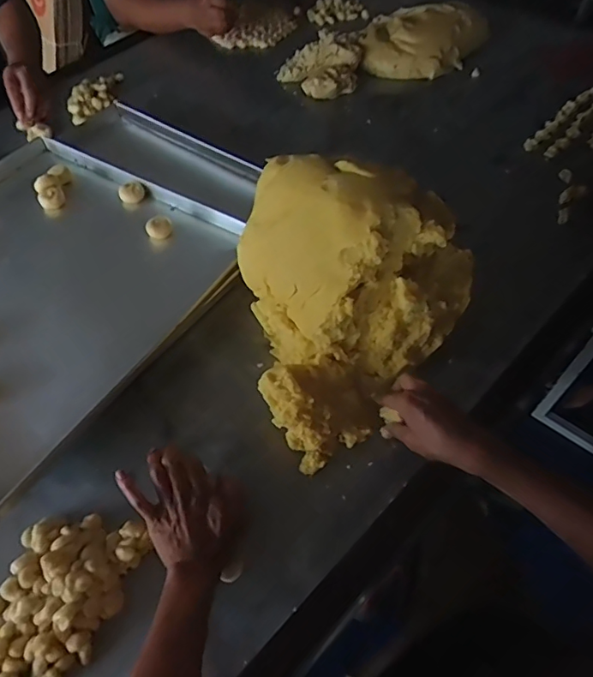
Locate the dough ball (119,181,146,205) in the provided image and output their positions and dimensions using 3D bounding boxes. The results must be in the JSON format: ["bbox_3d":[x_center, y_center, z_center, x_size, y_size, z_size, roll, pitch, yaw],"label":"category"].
[{"bbox_3d":[-0.280,-0.244,0.873,0.041,0.037,0.039,-2,56,2],"label":"dough ball"}]

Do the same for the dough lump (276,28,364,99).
[{"bbox_3d":[0.048,-0.607,1.112,0.178,0.056,0.190,9,57,9],"label":"dough lump"}]

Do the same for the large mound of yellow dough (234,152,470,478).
[{"bbox_3d":[0.043,-0.063,0.622,0.254,0.202,0.300,38,66,25],"label":"large mound of yellow dough"}]

